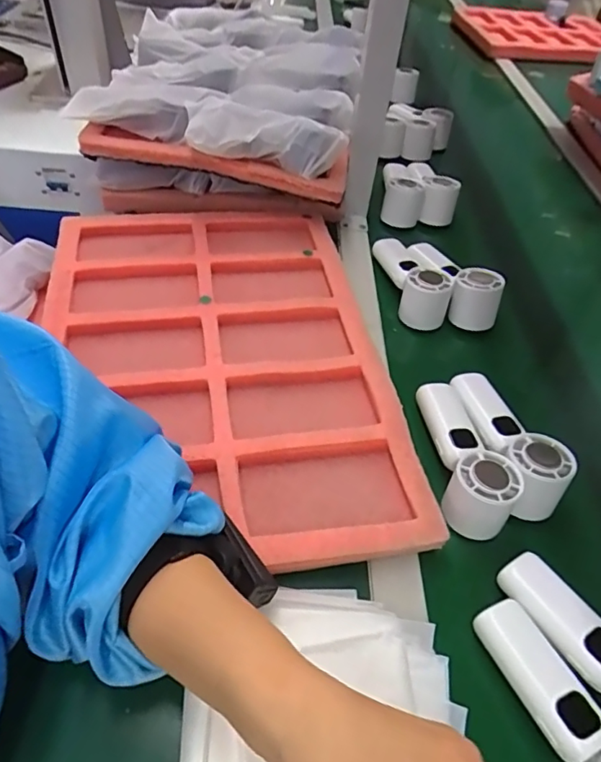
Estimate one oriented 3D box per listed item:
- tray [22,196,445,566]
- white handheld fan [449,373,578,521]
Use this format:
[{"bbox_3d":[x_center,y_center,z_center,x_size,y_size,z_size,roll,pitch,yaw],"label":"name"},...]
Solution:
[{"bbox_3d":[-0.091,-0.037,0.541,0.333,0.031,0.496,-6,50,-9],"label":"tray"},{"bbox_3d":[0.190,0.052,0.486,0.050,0.064,0.158,-12,52,-17],"label":"white handheld fan"}]

